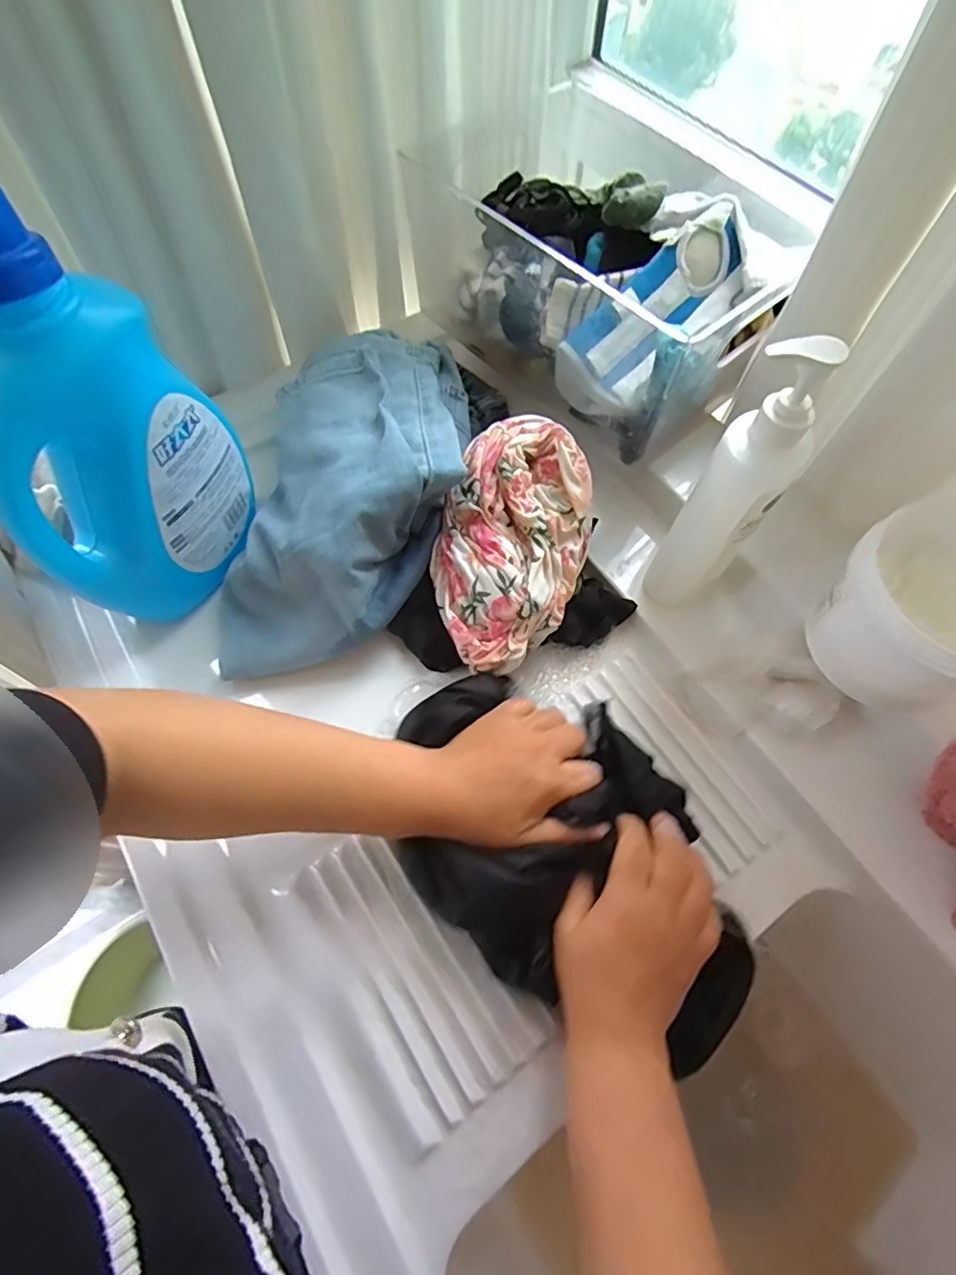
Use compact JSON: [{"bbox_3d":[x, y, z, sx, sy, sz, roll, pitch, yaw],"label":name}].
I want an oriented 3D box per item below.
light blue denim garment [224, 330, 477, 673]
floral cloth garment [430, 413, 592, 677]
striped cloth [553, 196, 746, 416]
[{"bbox_3d":[-0.103,-0.143,0.488,0.190,0.102,0.349,7,65,3],"label":"light blue denim garment"},{"bbox_3d":[0.026,-0.076,0.456,0.118,0.073,0.197,14,66,7],"label":"floral cloth garment"},{"bbox_3d":[0.155,-0.281,0.498,0.076,0.043,0.195,44,96,18],"label":"striped cloth"}]

